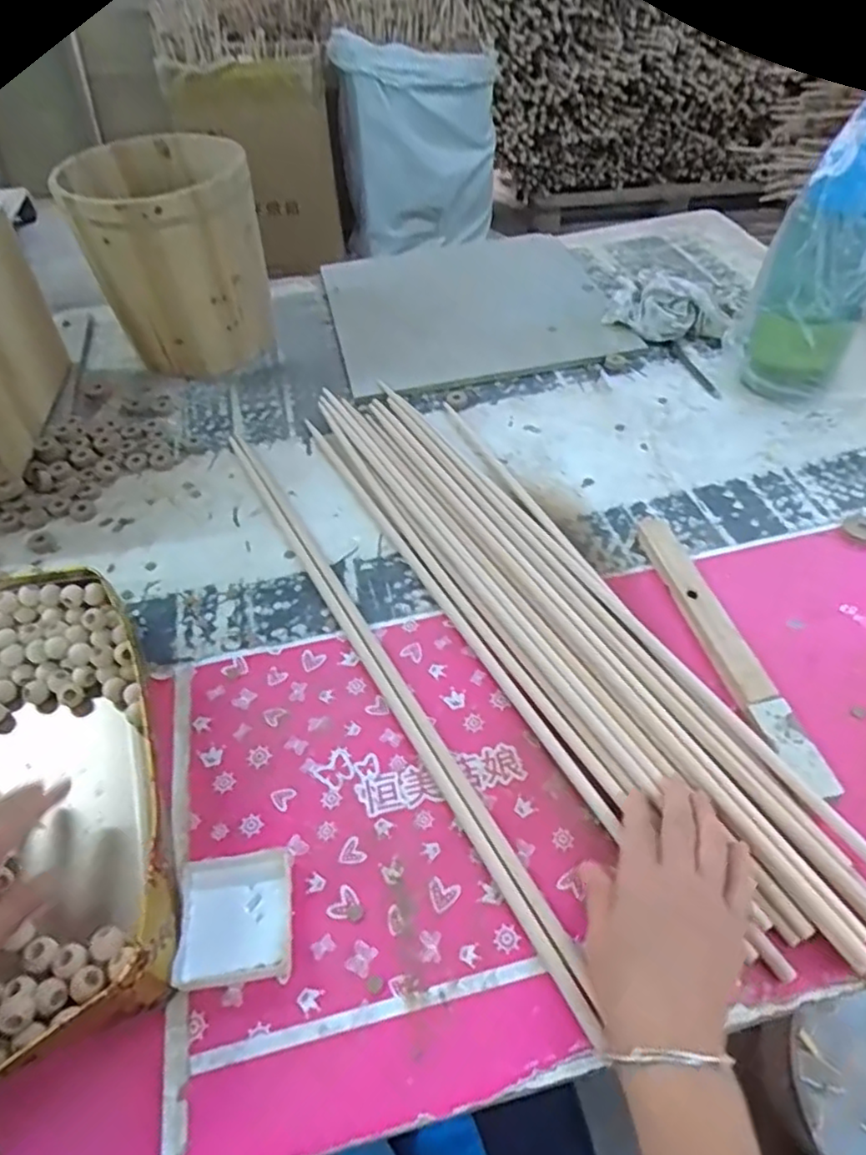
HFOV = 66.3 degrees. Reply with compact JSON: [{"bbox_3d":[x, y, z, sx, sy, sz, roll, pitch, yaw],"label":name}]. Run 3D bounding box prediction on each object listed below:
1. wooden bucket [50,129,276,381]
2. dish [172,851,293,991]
[{"bbox_3d":[-0.332,-0.429,0.853,0.211,0.222,0.248,-13,50,-8],"label":"wooden bucket"},{"bbox_3d":[-0.131,0.227,0.444,0.072,0.014,0.077,-7,50,-3],"label":"dish"}]

